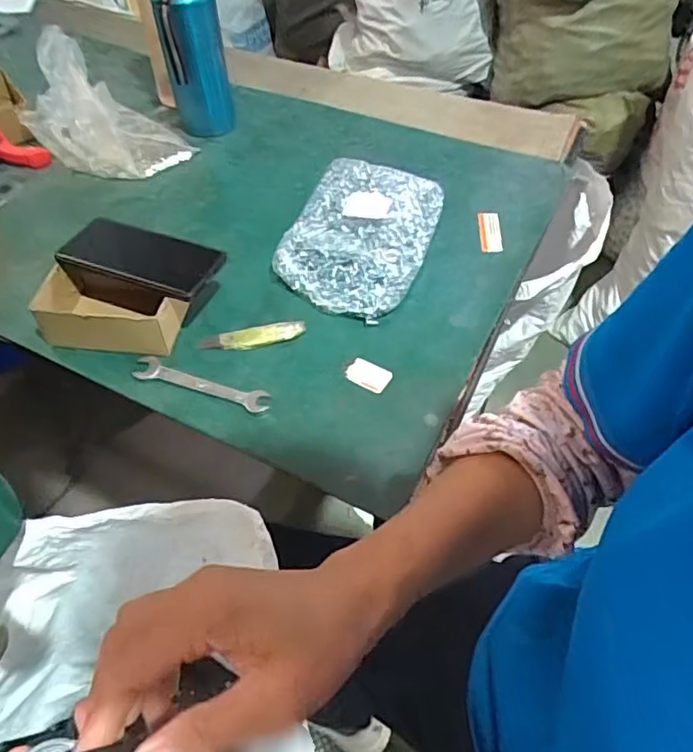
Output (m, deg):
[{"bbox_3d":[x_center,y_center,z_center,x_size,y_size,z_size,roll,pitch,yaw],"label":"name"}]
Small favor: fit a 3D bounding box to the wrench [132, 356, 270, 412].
[{"bbox_3d":[-0.137,0.008,0.562,0.130,0.005,0.024,16,59,6],"label":"wrench"}]

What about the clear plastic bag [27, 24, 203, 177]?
[{"bbox_3d":[-0.304,-0.338,0.757,0.173,0.151,0.131,-5,50,-3],"label":"clear plastic bag"}]

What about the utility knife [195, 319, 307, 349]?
[{"bbox_3d":[-0.097,-0.042,0.610,0.107,0.011,0.026,-15,52,-11],"label":"utility knife"}]

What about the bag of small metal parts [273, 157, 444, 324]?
[{"bbox_3d":[0.018,-0.171,0.704,0.160,0.056,0.229,19,53,16],"label":"bag of small metal parts"}]

